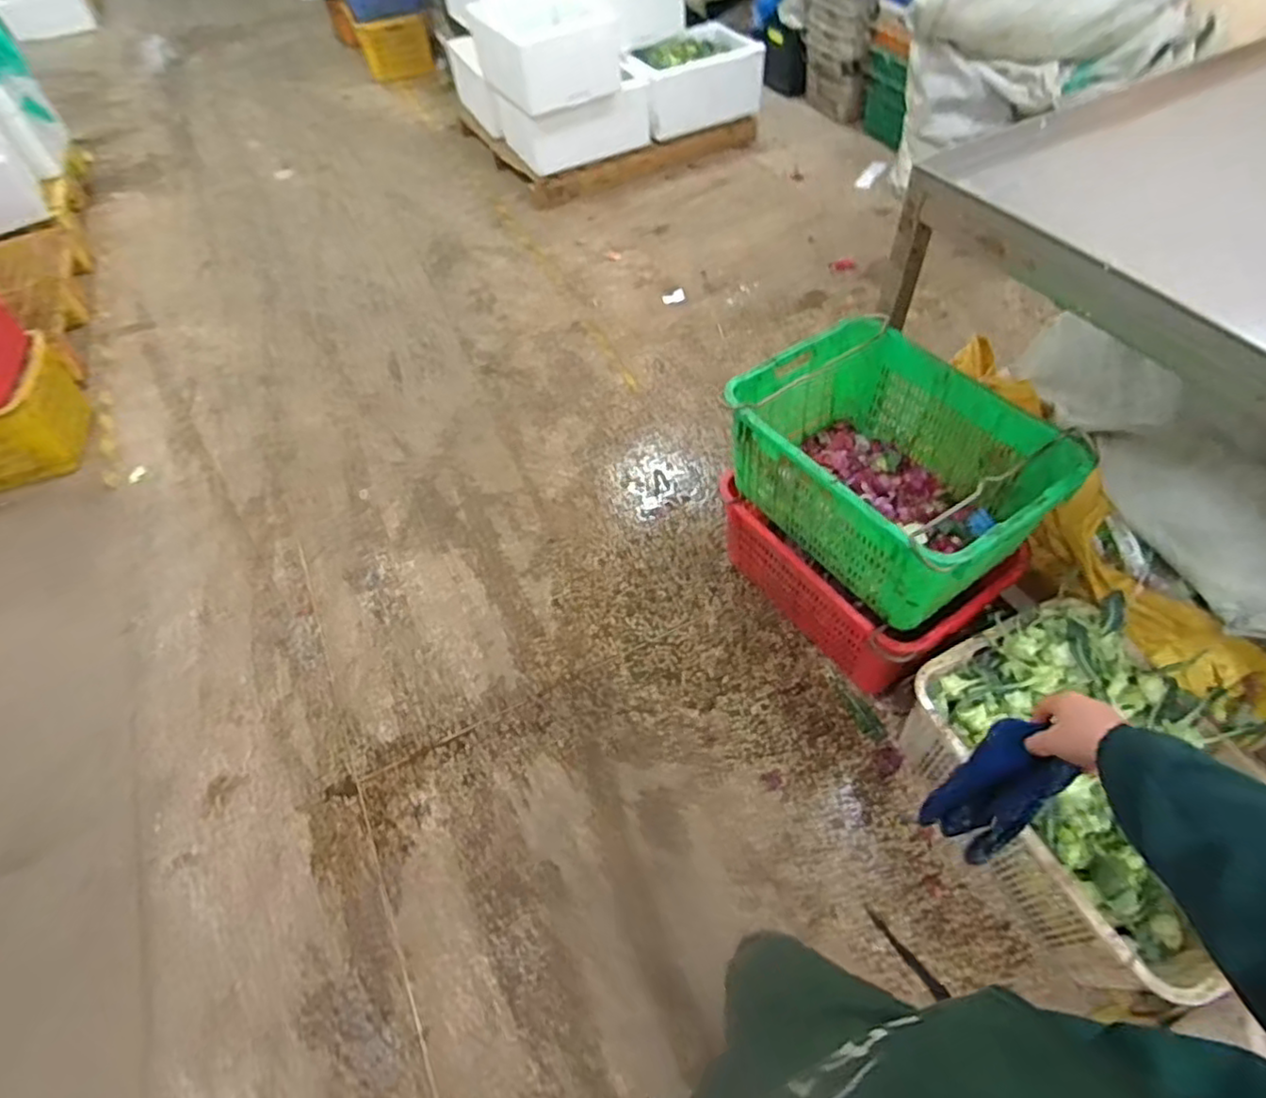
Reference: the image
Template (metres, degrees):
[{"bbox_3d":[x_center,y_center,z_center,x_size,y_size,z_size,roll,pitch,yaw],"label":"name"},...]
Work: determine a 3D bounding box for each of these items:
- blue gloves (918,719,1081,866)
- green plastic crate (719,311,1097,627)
[{"bbox_3d":[0.412,0.287,0.773,0.033,0.291,0.094,-18,54,-11],"label":"blue gloves"},{"bbox_3d":[0.507,-0.173,1.359,0.432,0.283,0.603,-34,58,-18],"label":"green plastic crate"}]

